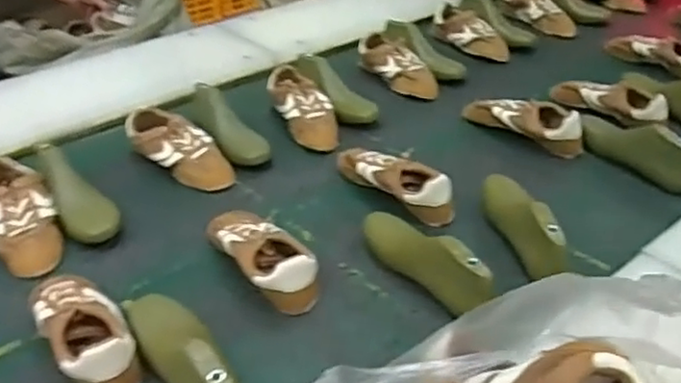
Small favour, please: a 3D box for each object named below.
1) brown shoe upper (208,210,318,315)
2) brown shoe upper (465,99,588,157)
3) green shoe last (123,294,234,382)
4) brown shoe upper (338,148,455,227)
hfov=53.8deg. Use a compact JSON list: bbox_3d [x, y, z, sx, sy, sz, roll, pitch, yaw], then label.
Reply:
[{"bbox_3d":[-0.114,0.083,0.930,0.088,0.073,0.229,-24,43,-29],"label":"brown shoe upper"},{"bbox_3d":[0.329,-0.134,1.224,0.239,0.065,0.070,28,45,32],"label":"brown shoe upper"},{"bbox_3d":[-0.182,0.180,0.763,0.073,0.090,0.275,-18,41,-23],"label":"green shoe last"},{"bbox_3d":[0.078,-0.025,1.070,0.074,0.062,0.237,-27,45,-32],"label":"brown shoe upper"}]

